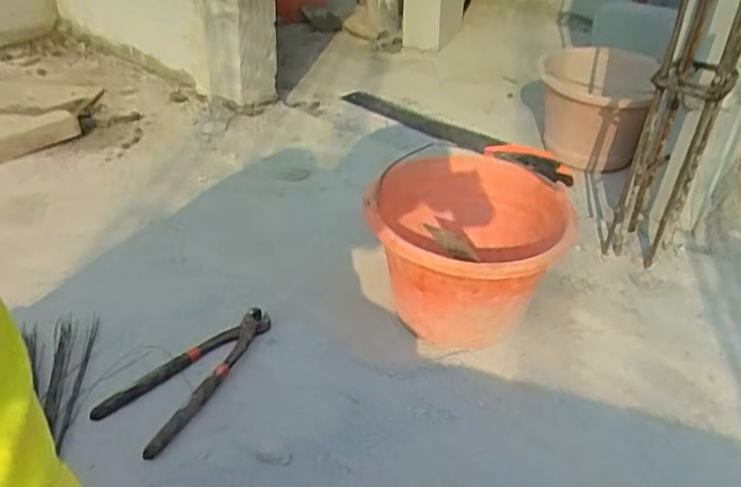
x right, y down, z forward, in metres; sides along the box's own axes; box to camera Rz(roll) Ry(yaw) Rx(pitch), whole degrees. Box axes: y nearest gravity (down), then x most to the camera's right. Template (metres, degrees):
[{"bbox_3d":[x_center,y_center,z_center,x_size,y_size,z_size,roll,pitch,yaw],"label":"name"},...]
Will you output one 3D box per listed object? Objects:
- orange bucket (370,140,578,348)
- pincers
[{"bbox_3d":[0.109,0.010,0.781,0.216,0.169,0.226,1,35,-1],"label":"orange bucket"},{"bbox_3d":[-0.202,0.140,0.735,0.085,0.016,0.214,17,38,20],"label":"pincers"}]

